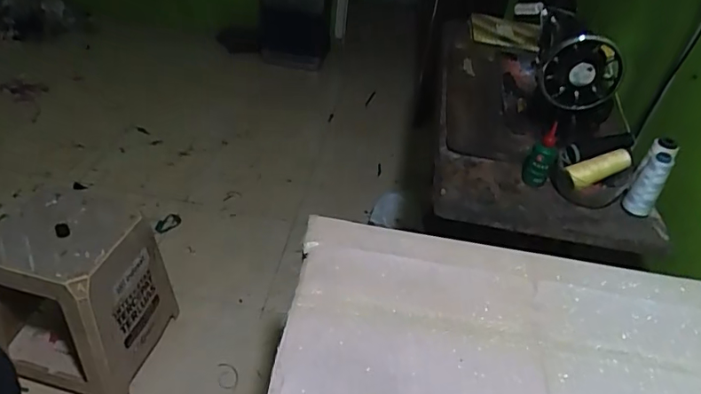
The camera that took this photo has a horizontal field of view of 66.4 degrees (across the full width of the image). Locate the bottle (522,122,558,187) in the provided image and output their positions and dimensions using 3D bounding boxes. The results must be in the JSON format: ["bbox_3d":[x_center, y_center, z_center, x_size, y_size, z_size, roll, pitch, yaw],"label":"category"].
[{"bbox_3d":[0.328,-0.070,0.918,0.043,0.106,0.032,21,40,16],"label":"bottle"}]

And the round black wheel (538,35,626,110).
[{"bbox_3d":[0.402,-0.216,0.935,0.139,0.127,0.034,5,39,-3],"label":"round black wheel"}]

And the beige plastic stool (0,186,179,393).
[{"bbox_3d":[-0.655,0.226,1.320,0.319,0.431,0.331,12,39,6],"label":"beige plastic stool"}]

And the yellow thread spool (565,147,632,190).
[{"bbox_3d":[0.421,-0.047,0.902,0.112,0.034,0.033,-20,43,-6],"label":"yellow thread spool"}]

